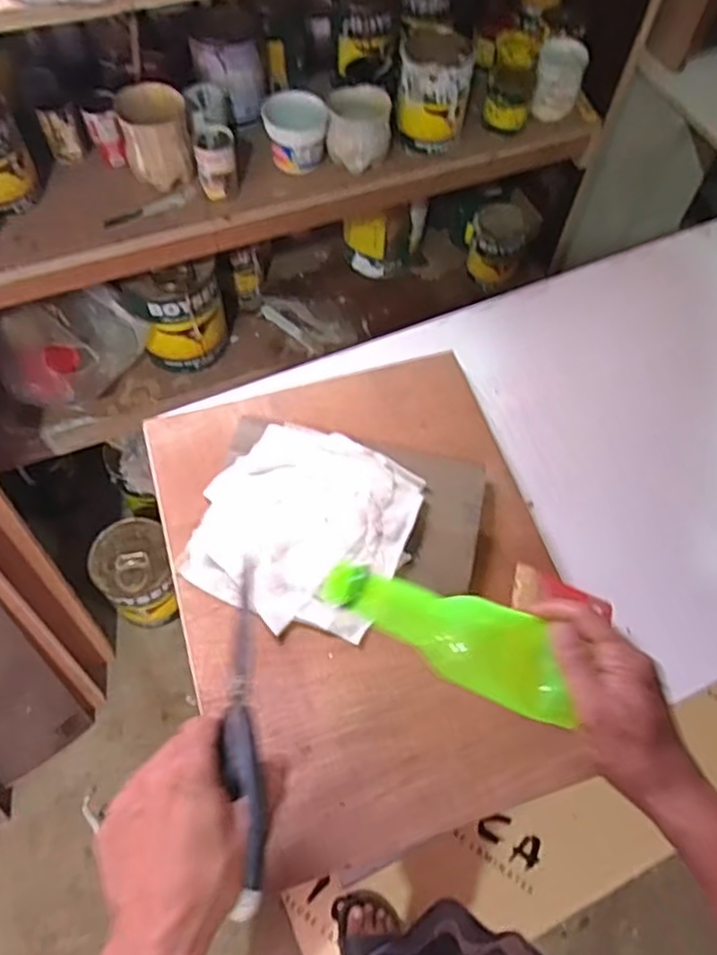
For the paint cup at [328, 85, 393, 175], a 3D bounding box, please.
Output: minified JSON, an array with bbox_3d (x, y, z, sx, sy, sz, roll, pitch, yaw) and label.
[{"bbox_3d":[0.001,-0.514,1.002,0.091,0.086,0.076,9,62,3],"label":"paint cup"}]

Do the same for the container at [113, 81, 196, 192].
[{"bbox_3d":[-0.282,-0.477,0.956,0.093,0.107,0.080,-13,63,-9],"label":"container"}]

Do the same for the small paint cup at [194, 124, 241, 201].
[{"bbox_3d":[-0.201,-0.447,0.969,0.057,0.077,0.062,-9,62,-7],"label":"small paint cup"}]

